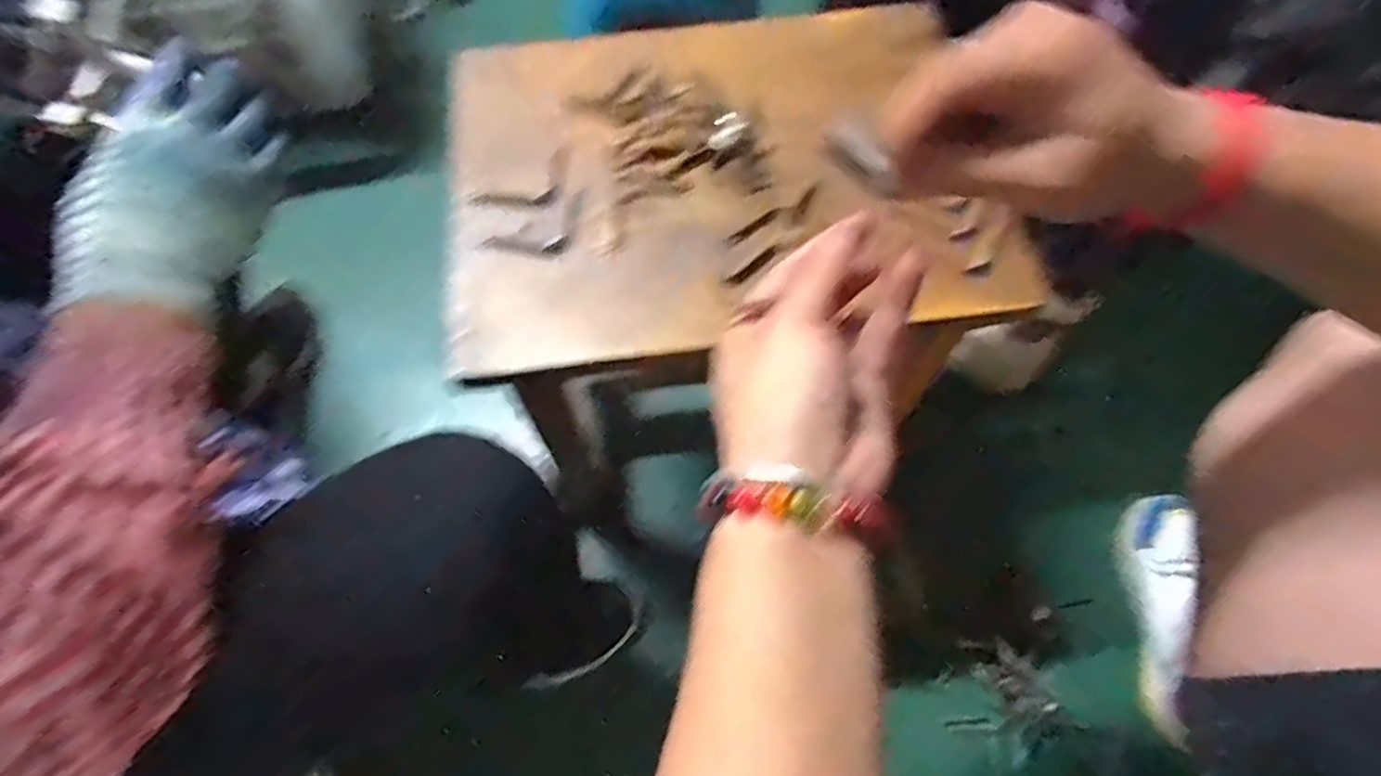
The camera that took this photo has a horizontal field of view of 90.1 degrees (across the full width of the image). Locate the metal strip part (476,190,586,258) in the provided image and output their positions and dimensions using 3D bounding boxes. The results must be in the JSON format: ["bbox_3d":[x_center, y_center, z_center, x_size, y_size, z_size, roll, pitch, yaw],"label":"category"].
[{"bbox_3d":[-0.101,-0.106,0.475,0.081,0.005,0.035,-31,68,-15],"label":"metal strip part"}]

